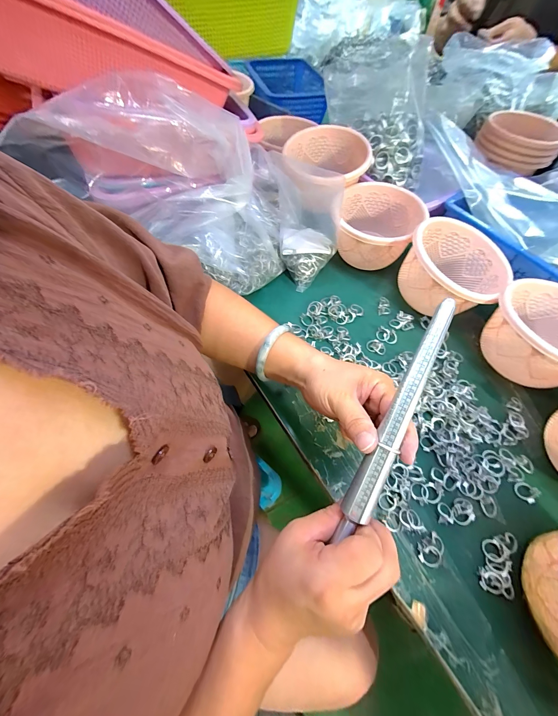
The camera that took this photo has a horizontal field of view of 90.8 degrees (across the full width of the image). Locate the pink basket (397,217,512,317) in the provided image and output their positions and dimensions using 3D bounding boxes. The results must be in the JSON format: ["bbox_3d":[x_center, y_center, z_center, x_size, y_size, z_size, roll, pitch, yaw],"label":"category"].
[{"bbox_3d":[0.260,-0.127,0.424,0.141,0.096,0.138,-39,70,-22],"label":"pink basket"}]

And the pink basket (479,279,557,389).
[{"bbox_3d":[0.357,-0.032,0.366,0.148,0.080,0.140,-19,64,-13],"label":"pink basket"}]

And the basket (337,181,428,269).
[{"bbox_3d":[0.159,-0.219,0.474,0.131,0.078,0.144,31,64,13],"label":"basket"}]

